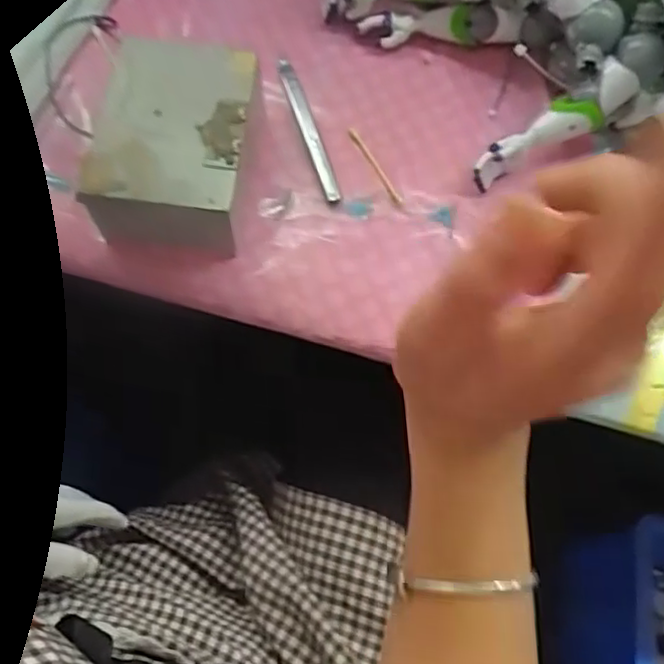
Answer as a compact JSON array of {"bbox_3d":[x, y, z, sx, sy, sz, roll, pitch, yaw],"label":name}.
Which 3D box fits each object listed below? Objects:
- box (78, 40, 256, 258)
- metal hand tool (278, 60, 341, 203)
[{"bbox_3d":[-0.099,-0.120,0.448,0.099,0.065,0.138,8,68,3],"label":"box"},{"bbox_3d":[-0.017,-0.145,0.482,0.012,0.012,0.119,-17,69,-6],"label":"metal hand tool"}]

